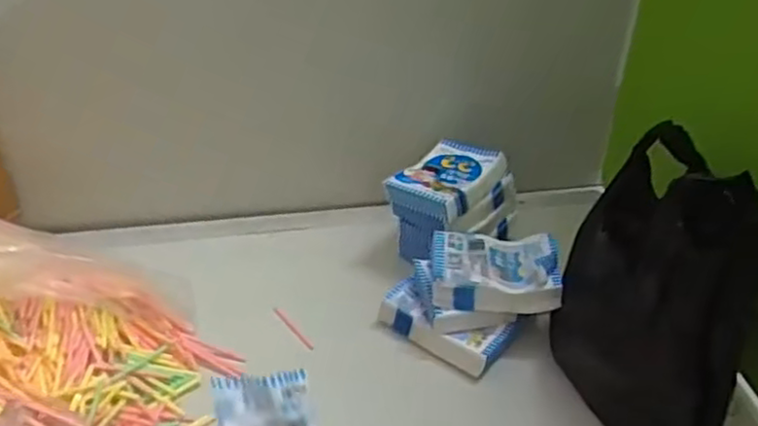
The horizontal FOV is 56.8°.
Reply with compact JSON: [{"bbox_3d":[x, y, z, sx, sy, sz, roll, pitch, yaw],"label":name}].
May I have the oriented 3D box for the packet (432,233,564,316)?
[{"bbox_3d":[0.098,0.047,0.597,0.103,0.039,0.072,3,38,2],"label":"packet"}]

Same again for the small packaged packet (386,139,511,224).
[{"bbox_3d":[0.063,-0.031,0.664,0.074,0.029,0.111,28,45,29],"label":"small packaged packet"}]

